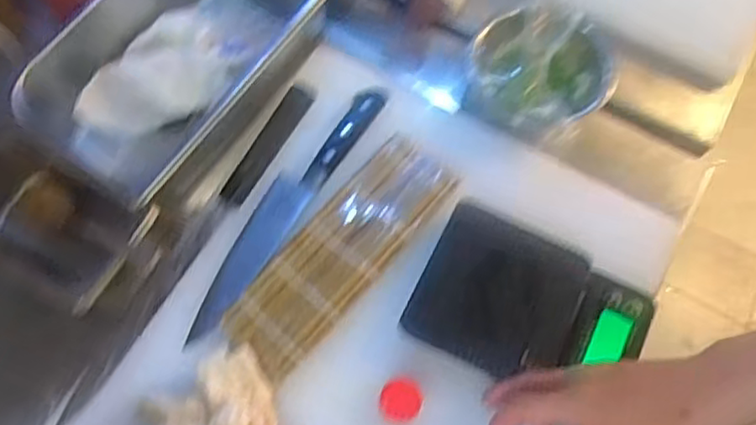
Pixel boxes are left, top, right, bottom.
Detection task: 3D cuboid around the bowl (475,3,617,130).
[{"bbox_3d":[0.168,-0.144,0.690,0.144,0.060,0.135,13,68,3],"label":"bowl"}]

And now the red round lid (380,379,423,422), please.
[{"bbox_3d":[0.019,0.160,0.573,0.034,0.020,0.032,1,68,-2],"label":"red round lid"}]

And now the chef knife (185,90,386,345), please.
[{"bbox_3d":[-0.088,-0.007,0.643,0.044,0.017,0.284,30,70,10],"label":"chef knife"}]

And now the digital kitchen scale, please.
[{"bbox_3d":[0.136,0.085,0.595,0.196,0.026,0.129,25,69,8],"label":"digital kitchen scale"}]

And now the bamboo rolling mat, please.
[{"bbox_3d":[-0.032,0.033,0.618,0.081,0.015,0.243,39,72,13],"label":"bamboo rolling mat"}]

